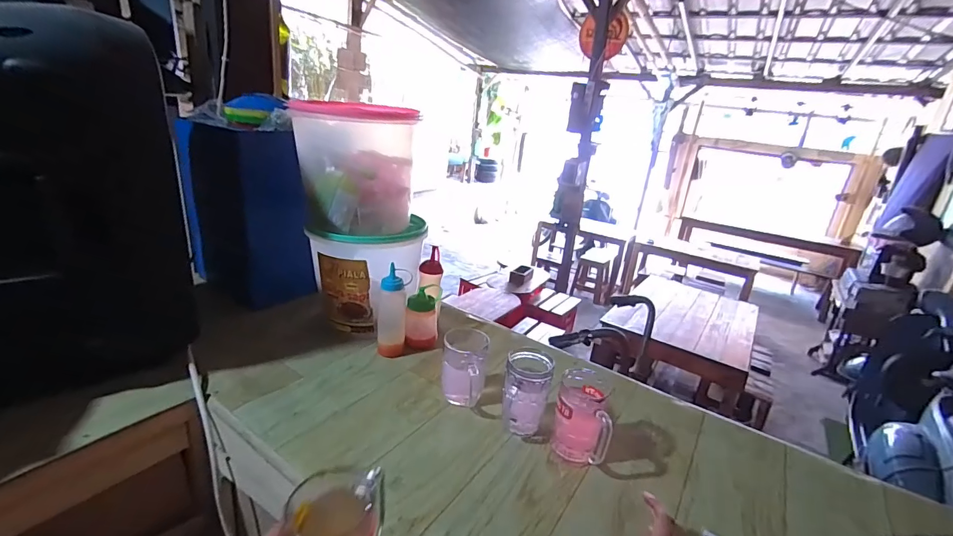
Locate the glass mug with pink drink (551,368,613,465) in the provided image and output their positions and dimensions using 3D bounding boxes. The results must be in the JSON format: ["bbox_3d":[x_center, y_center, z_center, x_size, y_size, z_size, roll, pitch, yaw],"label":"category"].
[{"bbox_3d":[0.155,0.233,0.634,0.074,0.130,0.094,9,22,9],"label":"glass mug with pink drink"}]

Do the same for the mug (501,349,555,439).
[{"bbox_3d":[0.078,0.208,0.672,0.073,0.136,0.081,7,22,3],"label":"mug"}]

